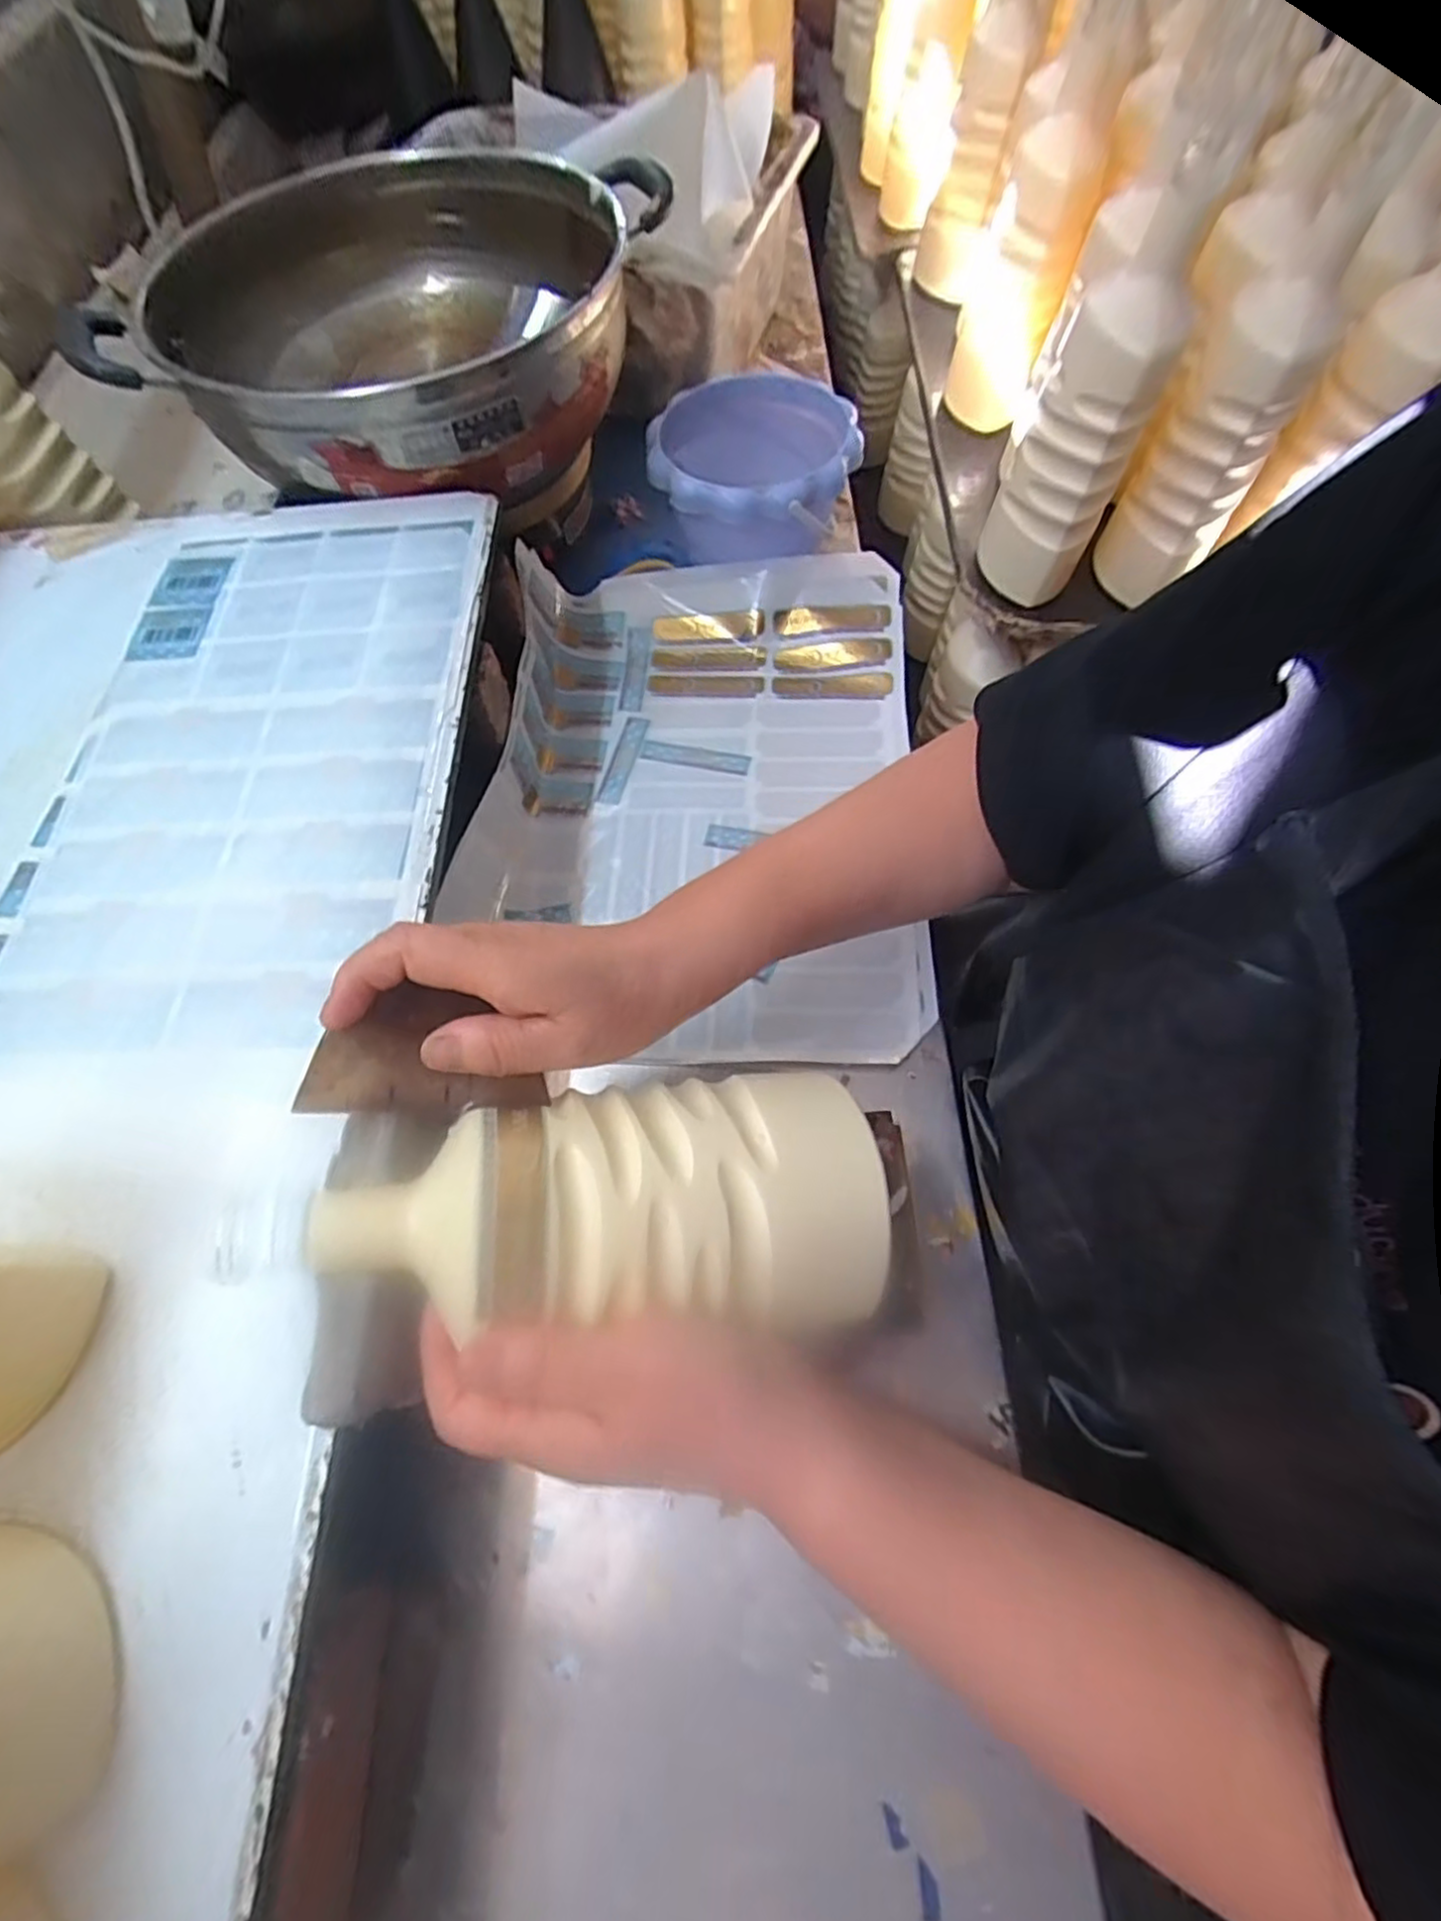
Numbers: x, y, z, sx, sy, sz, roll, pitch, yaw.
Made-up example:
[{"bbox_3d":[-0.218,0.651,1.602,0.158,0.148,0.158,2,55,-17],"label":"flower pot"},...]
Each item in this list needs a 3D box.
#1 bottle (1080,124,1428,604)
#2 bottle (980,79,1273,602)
[{"bbox_3d":[0.334,-0.362,0.474,0.076,0.218,0.087,29,71,17],"label":"bottle"},{"bbox_3d":[0.241,-0.369,0.470,0.080,0.235,0.086,16,68,12],"label":"bottle"}]

